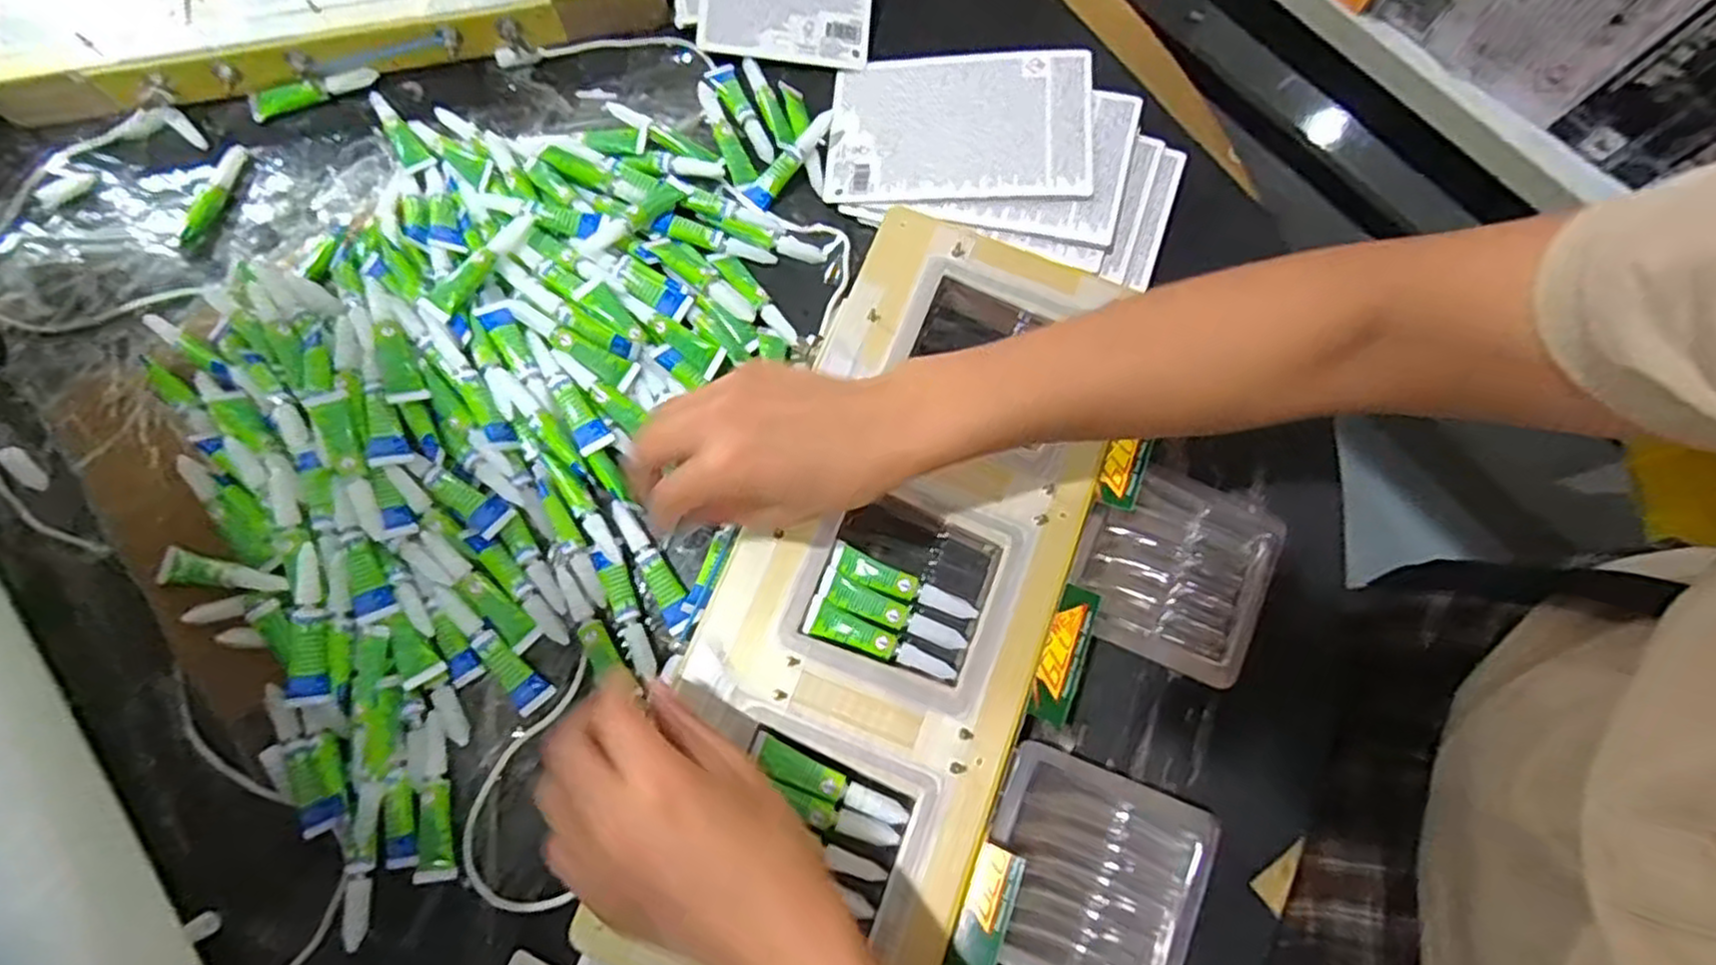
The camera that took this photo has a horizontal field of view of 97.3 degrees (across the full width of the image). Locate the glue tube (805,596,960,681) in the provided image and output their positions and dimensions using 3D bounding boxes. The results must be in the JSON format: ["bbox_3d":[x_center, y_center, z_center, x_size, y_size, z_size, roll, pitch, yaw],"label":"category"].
[{"bbox_3d":[0.012,0.082,0.393,0.081,0.008,0.018,21,75,4],"label":"glue tube"}]

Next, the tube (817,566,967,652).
[{"bbox_3d":[0.018,0.069,0.397,0.081,0.008,0.017,26,75,6],"label":"tube"}]

